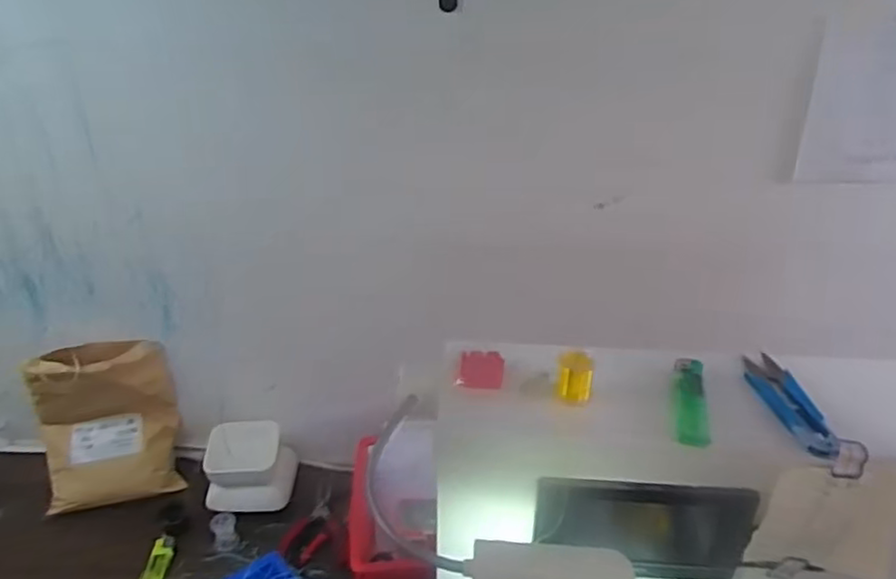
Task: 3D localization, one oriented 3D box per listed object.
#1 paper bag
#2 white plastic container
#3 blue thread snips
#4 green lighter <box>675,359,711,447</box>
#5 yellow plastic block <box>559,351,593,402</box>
[{"bbox_3d":[-0.402,0.154,0.783,0.159,0.183,0.082,-13,34,-19],"label":"paper bag"},{"bbox_3d":[-0.232,0.206,0.783,0.094,0.063,0.086,0,32,1],"label":"white plastic container"},{"bbox_3d":[0.224,0.072,0.439,0.029,0.009,0.098,-2,32,-3],"label":"blue thread snips"},{"bbox_3d":[0.161,0.071,0.440,0.019,0.011,0.077,7,33,12],"label":"green lighter"},{"bbox_3d":[0.084,0.057,0.440,0.021,0.029,0.016,6,32,10],"label":"yellow plastic block"}]

